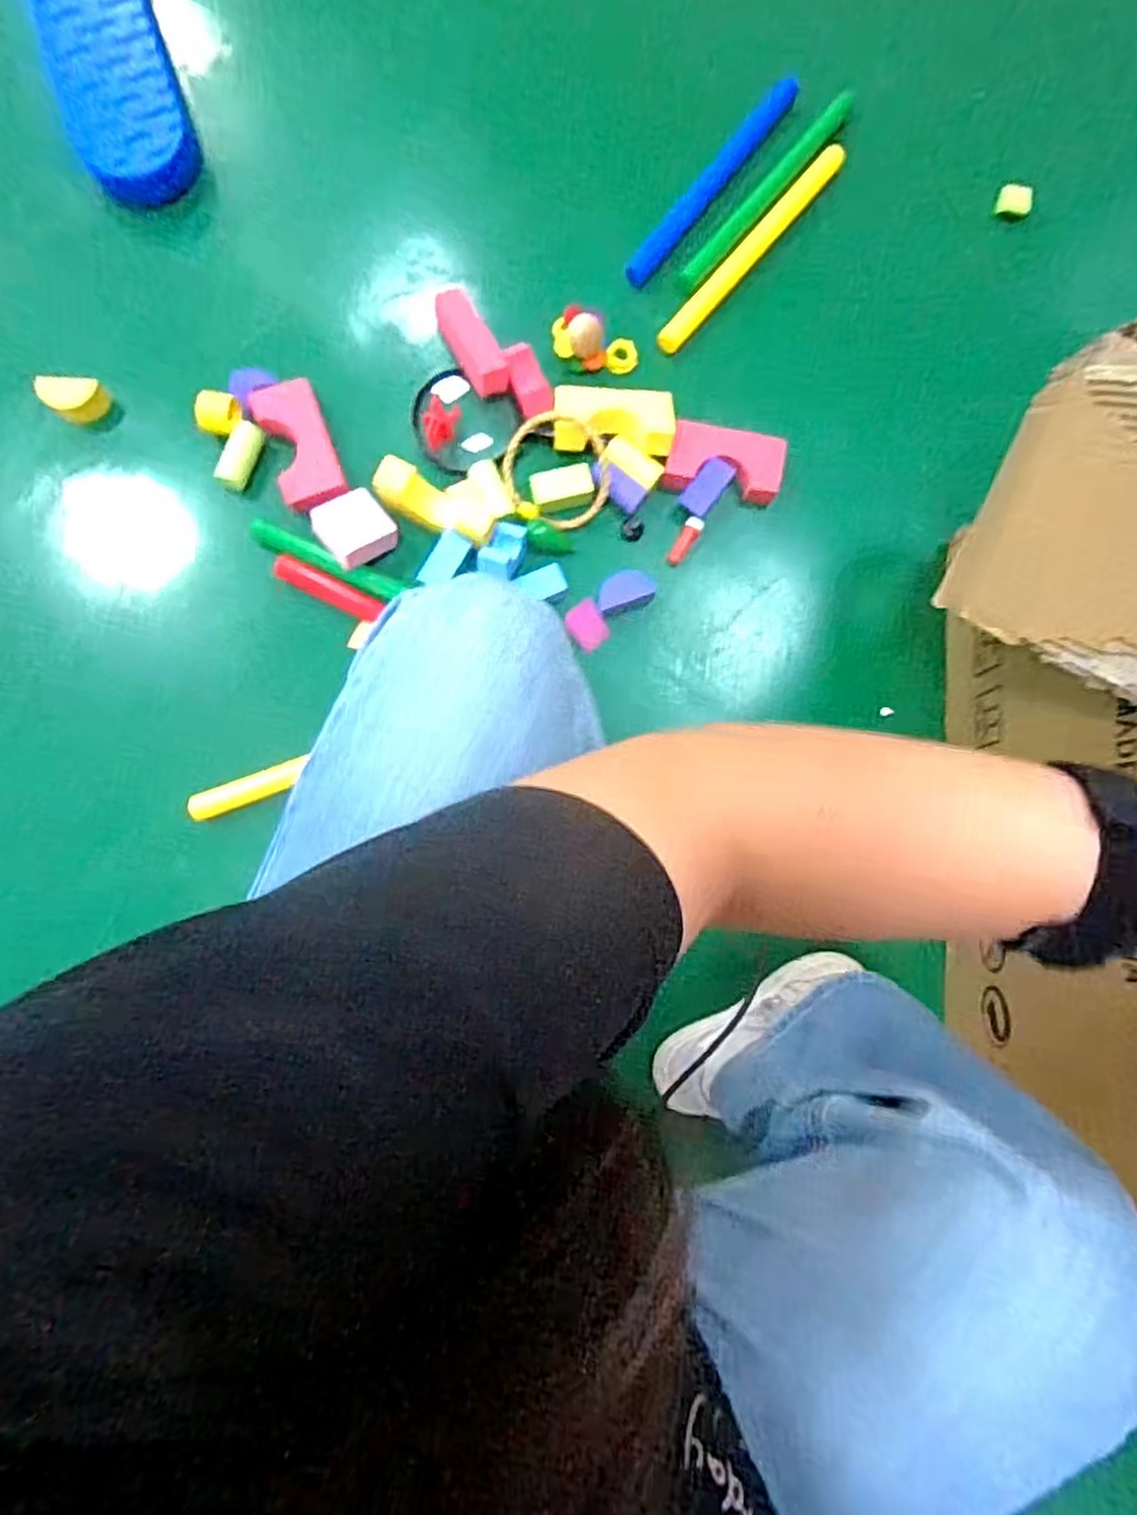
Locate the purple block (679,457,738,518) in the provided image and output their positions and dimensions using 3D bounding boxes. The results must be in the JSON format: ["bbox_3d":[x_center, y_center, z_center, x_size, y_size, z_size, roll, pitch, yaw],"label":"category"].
[{"bbox_3d":[0.172,-0.335,0.907,0.037,0.019,0.073,38,87,7],"label":"purple block"}]

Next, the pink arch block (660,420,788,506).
[{"bbox_3d":[0.193,-0.363,0.901,0.143,0.030,0.079,7,83,5],"label":"pink arch block"}]

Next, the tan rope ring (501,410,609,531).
[{"bbox_3d":[-0.013,-0.348,0.889,0.132,0.017,0.126,0,102,1],"label":"tan rope ring"}]

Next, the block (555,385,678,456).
[{"bbox_3d":[0.055,-0.403,0.881,0.142,0.035,0.073,6,83,4],"label":"block"}]

